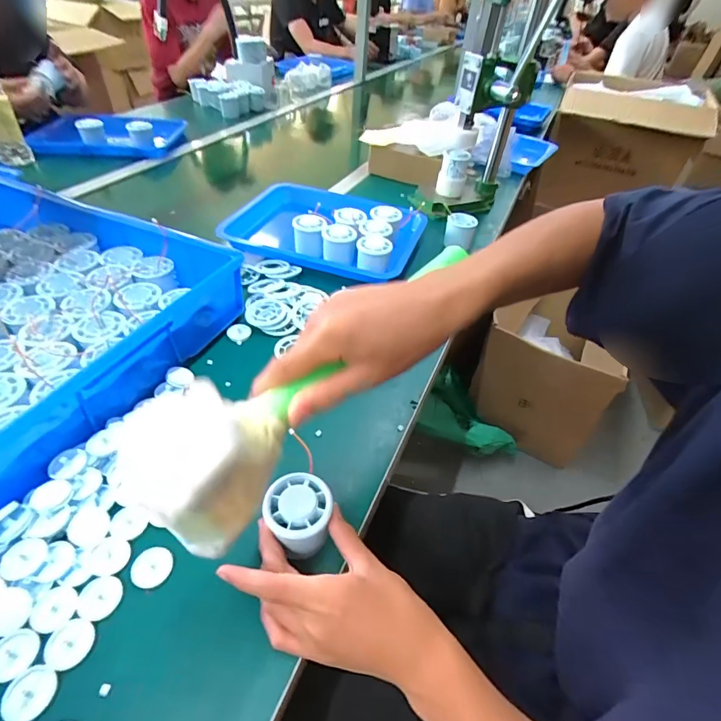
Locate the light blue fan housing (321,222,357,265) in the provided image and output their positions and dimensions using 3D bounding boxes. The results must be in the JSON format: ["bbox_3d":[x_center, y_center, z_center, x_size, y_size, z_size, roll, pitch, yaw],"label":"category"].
[{"bbox_3d":[-0.037,-0.200,0.711,0.058,0.048,0.058,4,44,-1],"label":"light blue fan housing"}]

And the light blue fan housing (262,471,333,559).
[{"bbox_3d":[-0.054,0.134,0.359,0.054,0.040,0.057,7,44,2],"label":"light blue fan housing"}]

